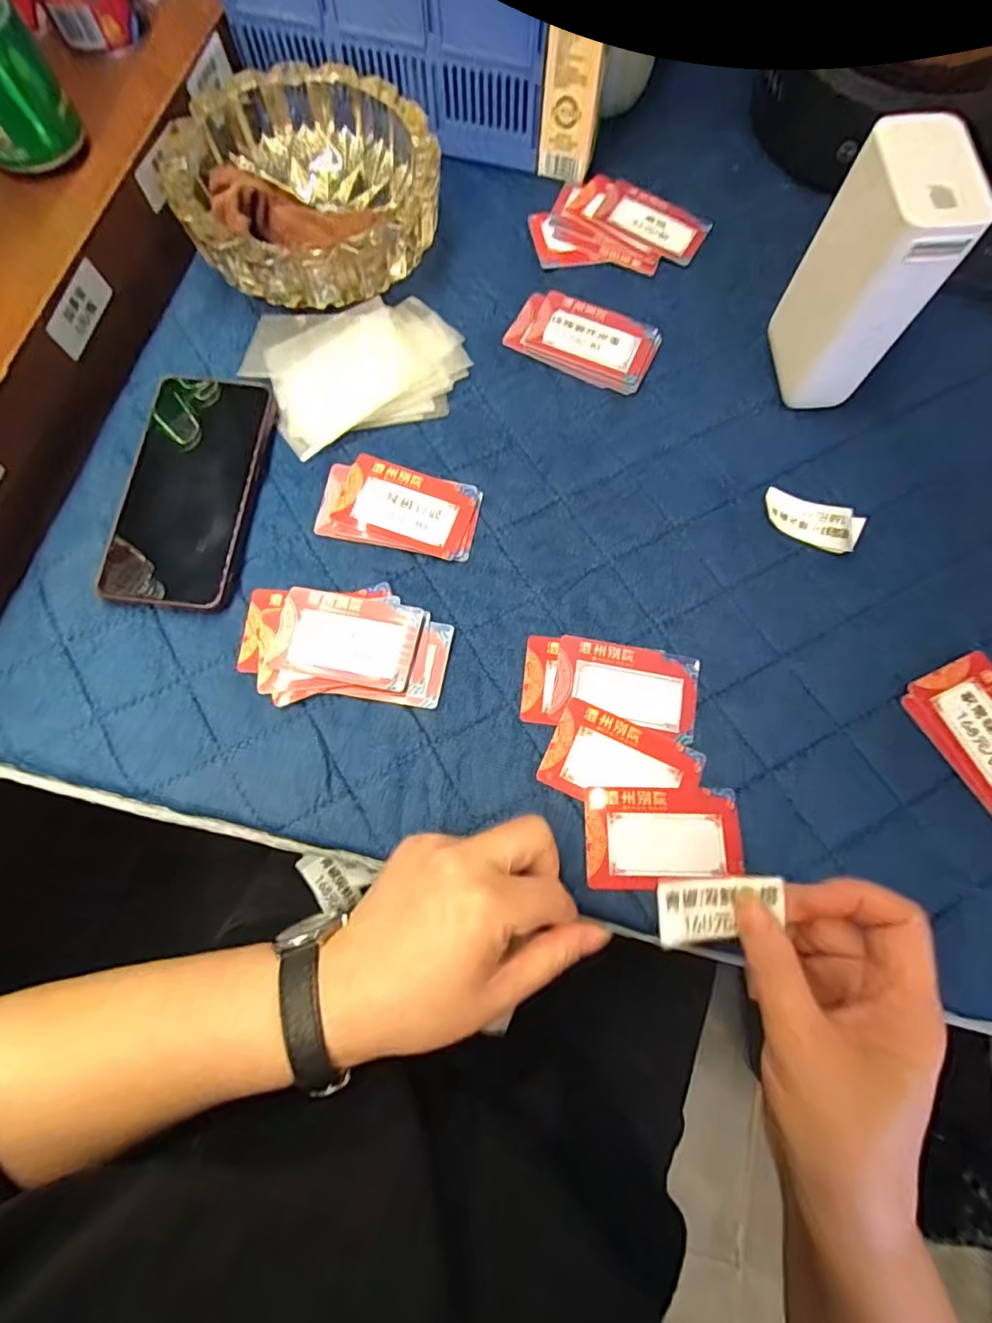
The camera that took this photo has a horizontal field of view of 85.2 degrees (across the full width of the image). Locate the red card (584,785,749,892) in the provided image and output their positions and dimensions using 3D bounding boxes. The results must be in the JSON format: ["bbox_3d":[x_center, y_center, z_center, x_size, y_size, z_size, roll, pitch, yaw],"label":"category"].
[{"bbox_3d":[0.092,0.097,0.297,0.084,0.004,0.052,1,74,0],"label":"red card"}]

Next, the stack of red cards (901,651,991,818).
[{"bbox_3d":[0.285,0.045,0.312,0.056,0.007,0.091,-26,75,-8],"label":"stack of red cards"}]

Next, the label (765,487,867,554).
[{"bbox_3d":[0.204,-0.092,0.350,0.061,0.020,0.024,33,76,22],"label":"label"}]

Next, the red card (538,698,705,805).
[{"bbox_3d":[0.072,0.060,0.309,0.084,0.004,0.052,23,75,6],"label":"red card"}]

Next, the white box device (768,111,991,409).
[{"bbox_3d":[0.220,-0.230,0.328,0.044,0.140,0.074,-6,74,-2],"label":"white box device"}]

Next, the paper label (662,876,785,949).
[{"bbox_3d":[0.100,0.111,0.240,0.057,0.006,0.026,1,83,-10],"label":"paper label"}]

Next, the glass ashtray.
[{"bbox_3d":[-0.134,-0.336,0.390,0.170,0.059,0.172,0,74,-1],"label":"glass ashtray"}]

